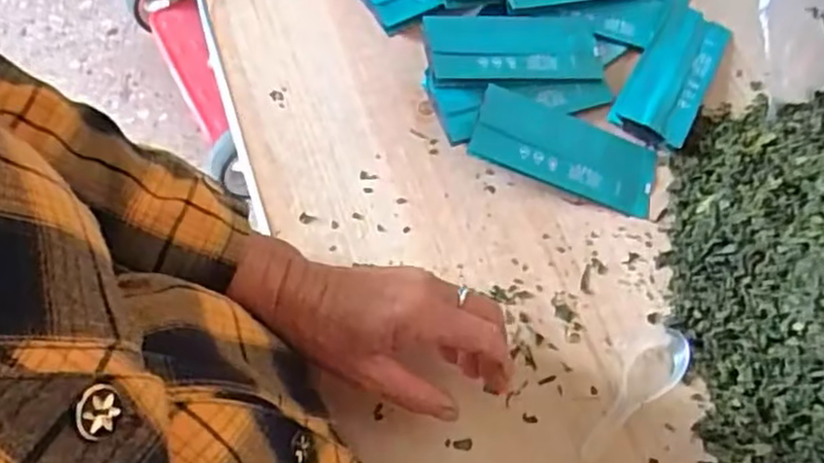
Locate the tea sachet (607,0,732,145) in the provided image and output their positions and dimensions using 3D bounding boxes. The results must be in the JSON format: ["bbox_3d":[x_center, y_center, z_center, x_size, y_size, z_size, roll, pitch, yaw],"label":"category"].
[{"bbox_3d":[0.200,-0.123,0.550,0.056,0.007,0.132,28,68,10],"label":"tea sachet"}]

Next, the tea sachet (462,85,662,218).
[{"bbox_3d":[0.108,-0.056,0.518,0.133,0.015,0.061,21,62,-7],"label":"tea sachet"}]

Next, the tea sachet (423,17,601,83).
[{"bbox_3d":[0.078,-0.134,0.539,0.133,0.012,0.058,1,70,-15],"label":"tea sachet"}]

